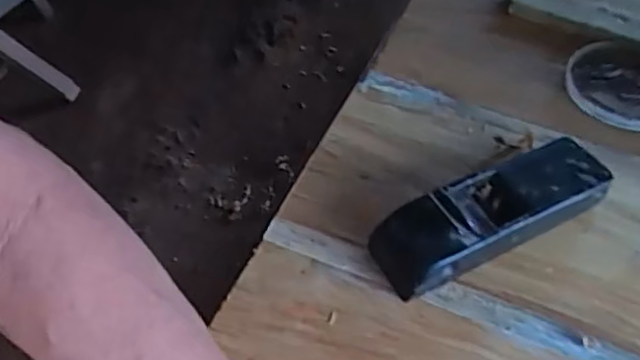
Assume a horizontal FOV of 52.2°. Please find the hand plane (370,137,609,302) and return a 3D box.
[{"bbox_3d":[0.142,0.022,0.531,0.212,0.052,0.068,-24,54,-21],"label":"hand plane"}]

